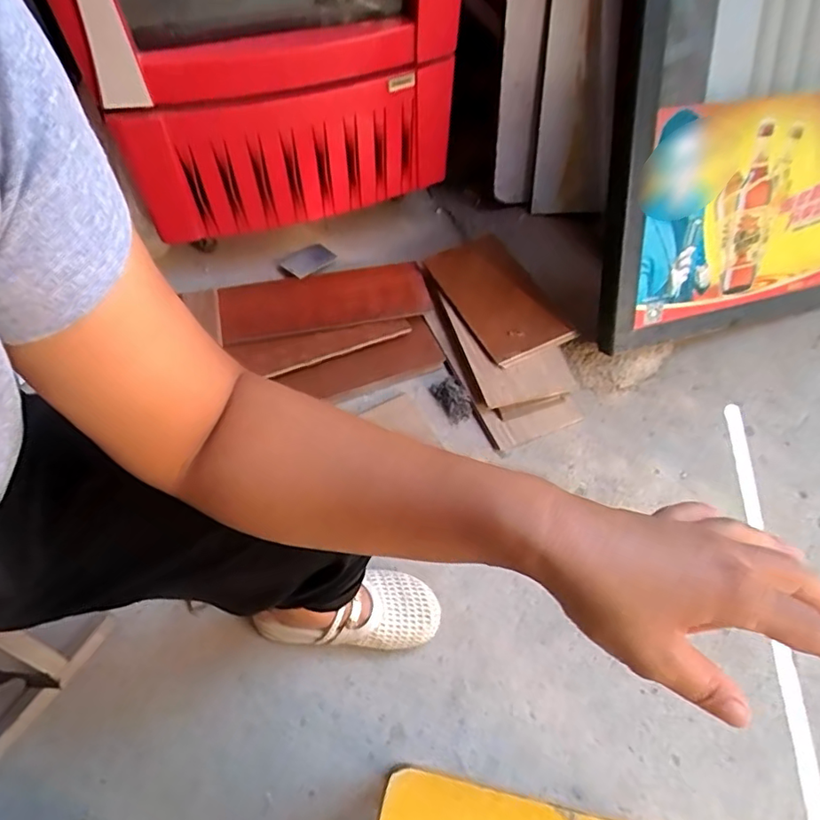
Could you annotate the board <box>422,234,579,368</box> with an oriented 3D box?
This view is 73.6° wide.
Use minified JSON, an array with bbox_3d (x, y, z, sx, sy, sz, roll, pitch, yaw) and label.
[{"bbox_3d":[0.158,-0.223,1.054,0.166,0.024,0.315,-23,61,-15],"label":"board"}]

